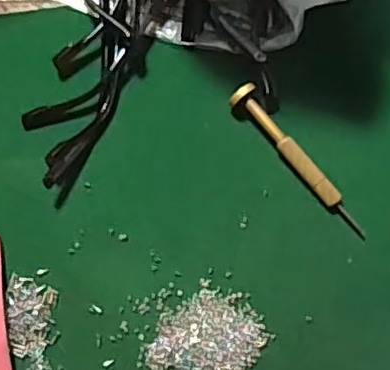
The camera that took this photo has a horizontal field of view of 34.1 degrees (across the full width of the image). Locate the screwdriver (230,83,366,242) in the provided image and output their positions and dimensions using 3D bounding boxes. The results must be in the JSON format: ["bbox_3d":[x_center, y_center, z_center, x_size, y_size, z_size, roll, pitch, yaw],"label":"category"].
[{"bbox_3d":[0.054,-0.012,0.319,0.012,0.012,0.095,-40,80,-9],"label":"screwdriver"}]

